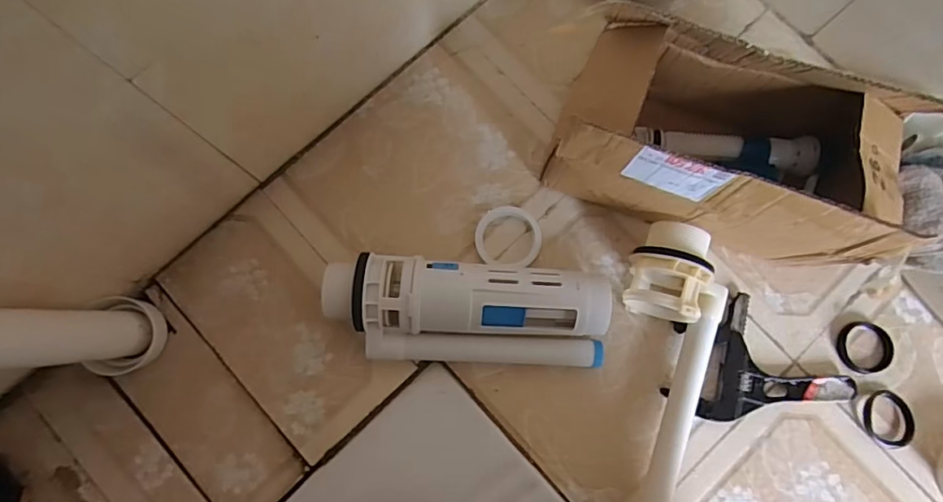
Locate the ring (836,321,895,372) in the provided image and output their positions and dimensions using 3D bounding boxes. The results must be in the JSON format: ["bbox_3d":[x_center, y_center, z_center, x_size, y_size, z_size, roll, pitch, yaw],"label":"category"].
[{"bbox_3d":[0.425,0.105,0.549,0.056,0.012,0.055,0,80,-1],"label":"ring"}]

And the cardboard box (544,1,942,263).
[{"bbox_3d":[0.241,-0.105,0.498,0.292,0.175,0.163,17,81,2],"label":"cardboard box"}]

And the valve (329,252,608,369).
[{"bbox_3d":[-0.002,0.064,0.517,0.279,0.079,0.102,5,80,0],"label":"valve"}]

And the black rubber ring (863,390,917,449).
[{"bbox_3d":[0.439,0.178,0.536,0.051,0.006,0.060,-14,81,-4],"label":"black rubber ring"}]

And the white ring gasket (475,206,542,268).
[{"bbox_3d":[0.041,-0.016,0.563,0.071,0.015,0.065,6,80,0],"label":"white ring gasket"}]

